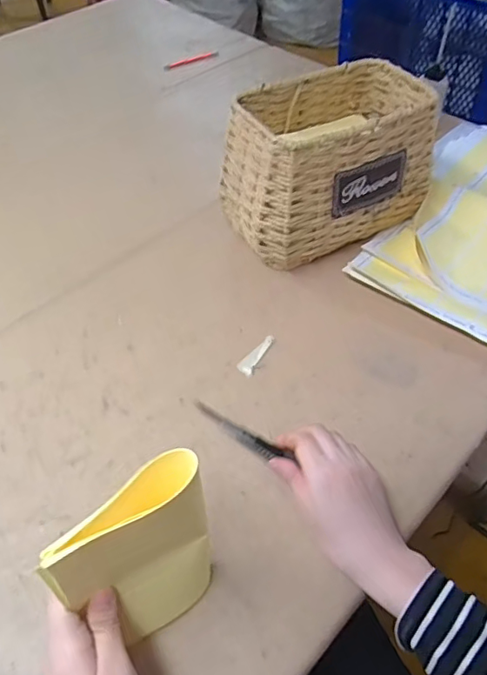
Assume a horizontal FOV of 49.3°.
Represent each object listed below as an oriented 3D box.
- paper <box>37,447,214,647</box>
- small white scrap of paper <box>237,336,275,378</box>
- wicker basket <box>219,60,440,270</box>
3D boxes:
[{"bbox_3d":[-0.064,0.150,0.363,0.045,0.162,0.104,37,61,27],"label":"paper"},{"bbox_3d":[0.014,0.017,0.588,0.018,0.004,0.059,24,56,19],"label":"small white scrap of paper"},{"bbox_3d":[0.105,-0.219,0.671,0.255,0.165,0.152,-22,54,-15],"label":"wicker basket"}]

